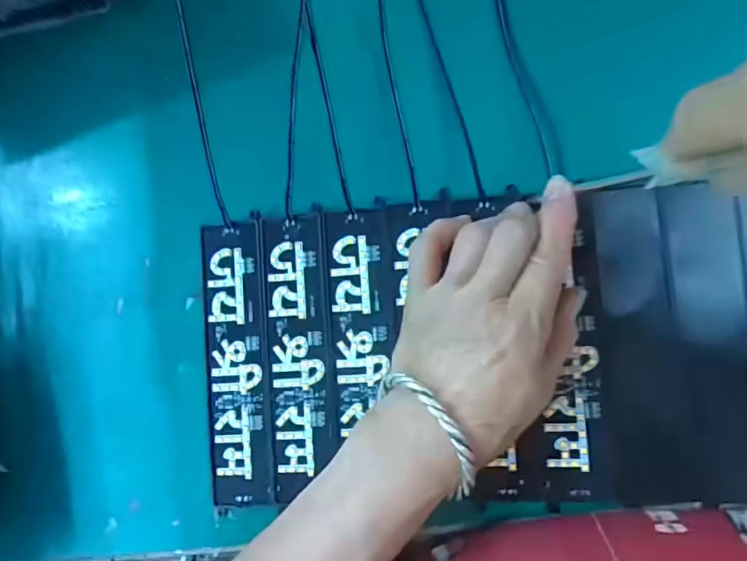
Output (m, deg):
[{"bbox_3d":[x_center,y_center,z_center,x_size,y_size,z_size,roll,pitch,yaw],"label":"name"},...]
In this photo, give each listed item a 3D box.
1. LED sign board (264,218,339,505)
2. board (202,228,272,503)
[{"bbox_3d":[-0.045,0.045,0.300,0.038,0.004,0.162,-5,87,9],"label":"LED sign board"},{"bbox_3d":[-0.083,0.050,0.305,0.039,0.004,0.169,-5,87,9],"label":"board"}]

